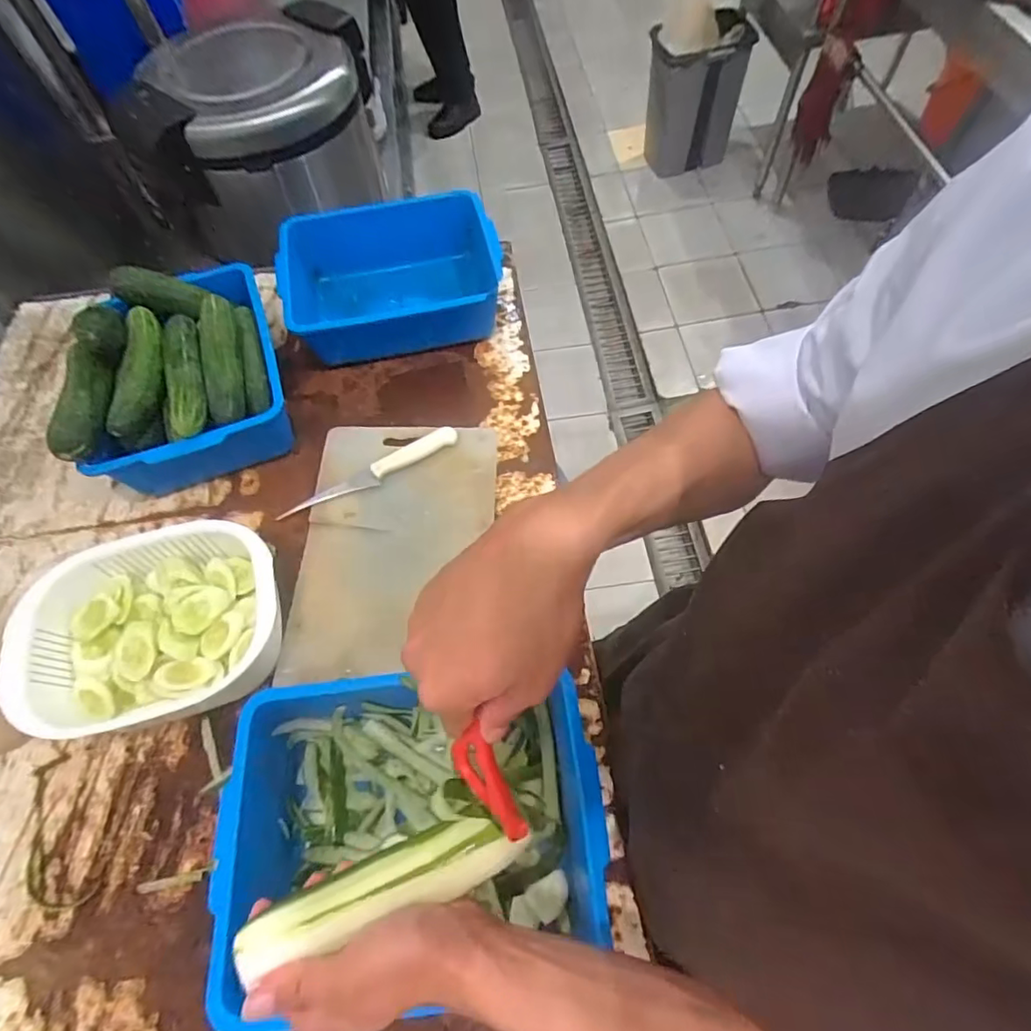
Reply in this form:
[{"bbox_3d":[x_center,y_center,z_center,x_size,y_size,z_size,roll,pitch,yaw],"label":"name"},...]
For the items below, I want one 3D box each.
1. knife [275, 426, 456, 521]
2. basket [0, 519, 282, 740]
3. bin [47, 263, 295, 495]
[{"bbox_3d":[-0.182,-0.055,0.698,0.234,0.012,0.031,-27,64,-12],"label":"knife"},{"bbox_3d":[-0.367,0.123,0.580,0.243,0.097,0.187,-24,64,-8],"label":"basket"},{"bbox_3d":[-0.423,-0.195,0.709,0.216,0.168,0.306,-18,64,-5],"label":"bin"}]

